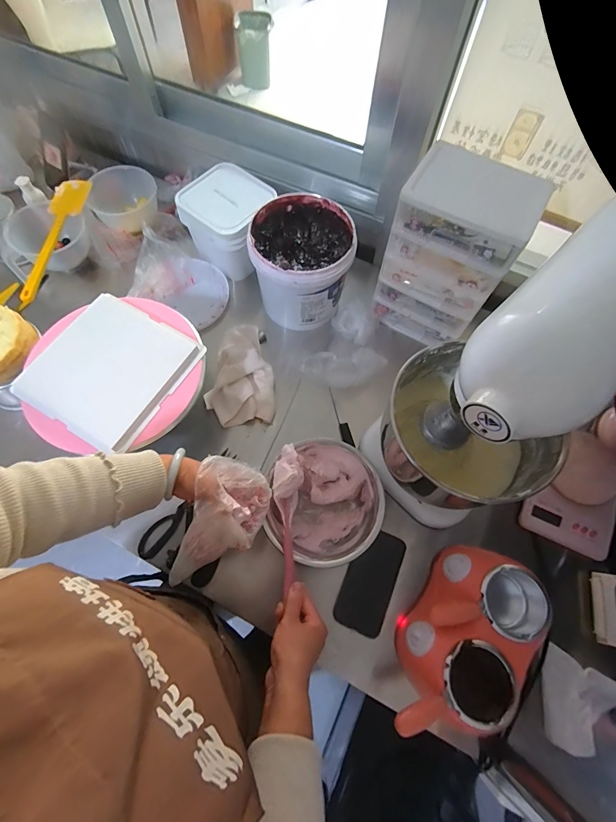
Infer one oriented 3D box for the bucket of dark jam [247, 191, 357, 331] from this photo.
[{"bbox_3d":[-0.011,-0.288,0.752,0.184,0.201,0.195,0,68,-1],"label":"bucket of dark jam"}]

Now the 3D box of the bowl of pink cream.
[{"bbox_3d":[0.029,0.157,0.619,0.183,0.086,0.184,0,68,-1],"label":"bowl of pink cream"}]

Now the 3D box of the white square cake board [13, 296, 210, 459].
[{"bbox_3d":[-0.333,-0.071,0.605,0.228,0.013,0.227,29,71,10],"label":"white square cake board"}]

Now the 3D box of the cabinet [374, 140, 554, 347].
[{"bbox_3d":[0.253,-0.282,0.676,0.198,0.291,0.136,28,71,10],"label":"cabinet"}]

